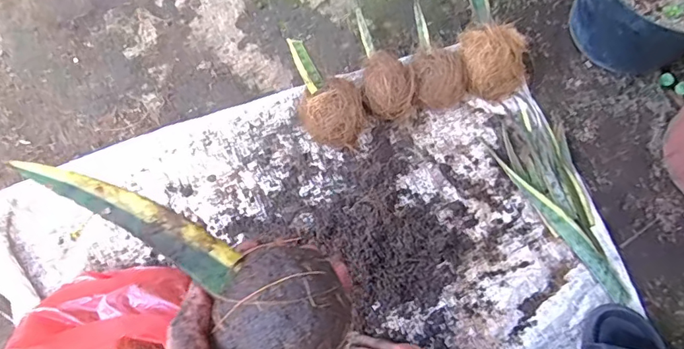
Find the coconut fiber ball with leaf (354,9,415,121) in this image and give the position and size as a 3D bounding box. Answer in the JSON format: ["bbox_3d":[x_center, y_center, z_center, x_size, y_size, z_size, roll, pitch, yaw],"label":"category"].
[{"bbox_3d":[0.070,-0.193,0.808,0.083,0.076,0.214,-5,69,-1],"label":"coconut fiber ball with leaf"}]

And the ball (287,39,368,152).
[{"bbox_3d":[-0.020,-0.119,0.758,0.101,0.127,0.144,-14,70,-5],"label":"ball"}]

